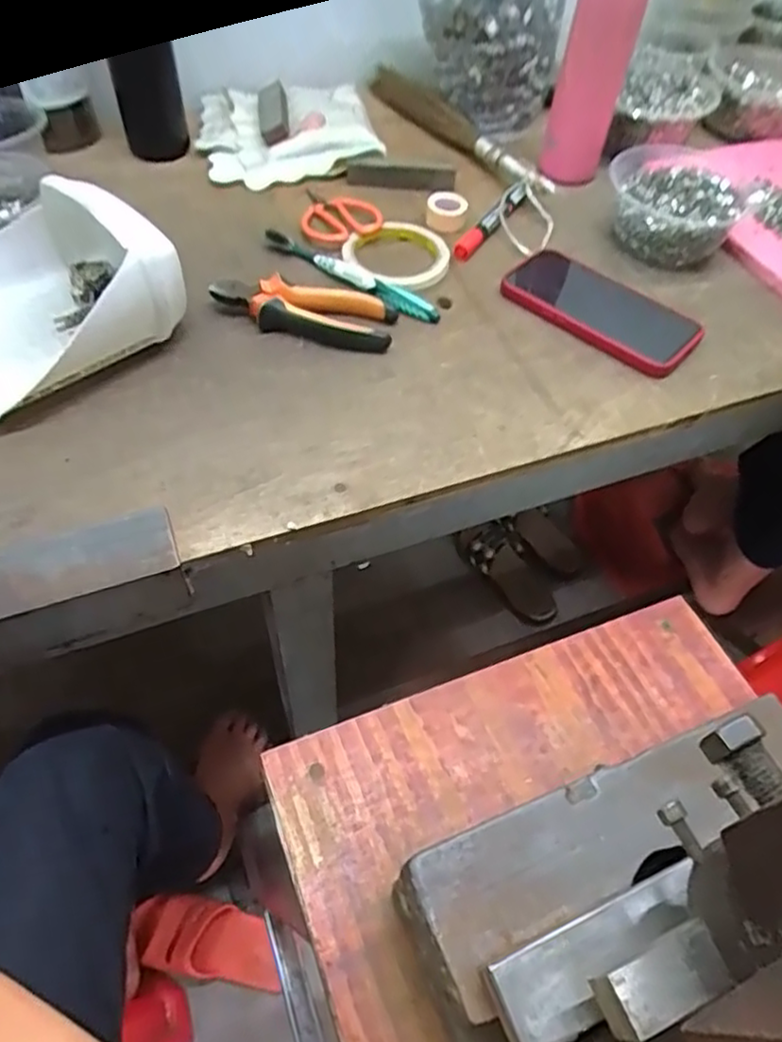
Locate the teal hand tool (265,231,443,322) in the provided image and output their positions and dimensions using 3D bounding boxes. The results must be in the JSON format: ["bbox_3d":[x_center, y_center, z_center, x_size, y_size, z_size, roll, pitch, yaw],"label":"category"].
[{"bbox_3d":[-0.036,-0.224,0.607,0.186,0.023,0.035,38,60,23],"label":"teal hand tool"}]

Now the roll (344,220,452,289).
[{"bbox_3d":[0.009,-0.244,0.622,0.095,0.020,0.101,2,53,-2],"label":"roll"}]

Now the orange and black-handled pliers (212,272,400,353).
[{"bbox_3d":[-0.073,-0.175,0.559,0.151,0.027,0.050,14,54,7],"label":"orange and black-handled pliers"}]

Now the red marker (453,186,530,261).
[{"bbox_3d":[0.100,-0.289,0.658,0.014,0.019,0.131,32,58,19],"label":"red marker"}]

